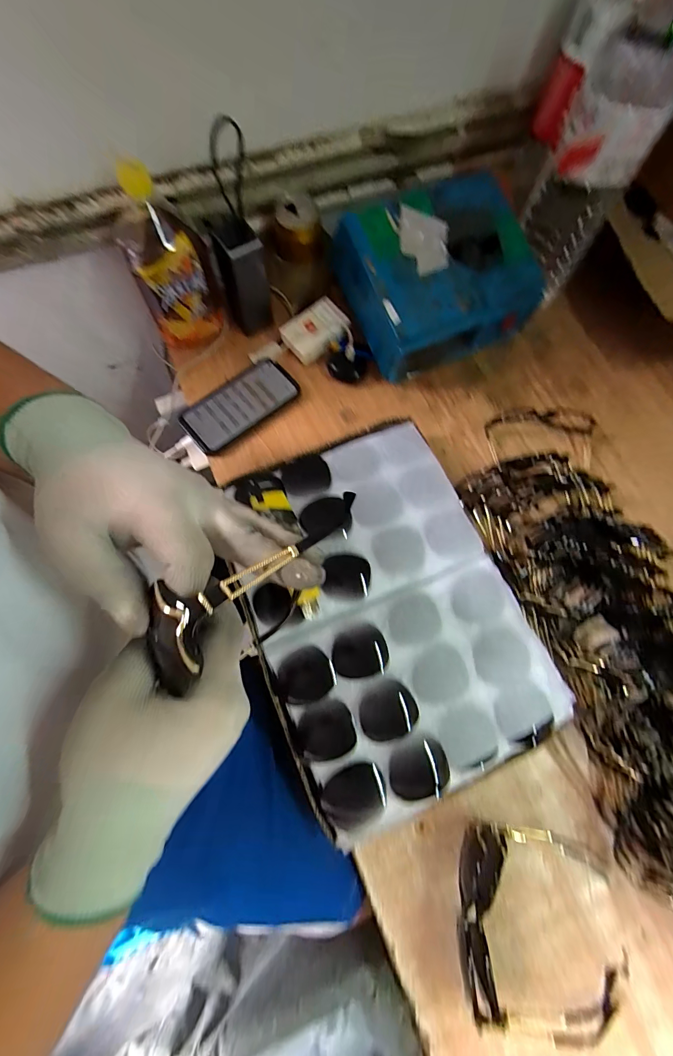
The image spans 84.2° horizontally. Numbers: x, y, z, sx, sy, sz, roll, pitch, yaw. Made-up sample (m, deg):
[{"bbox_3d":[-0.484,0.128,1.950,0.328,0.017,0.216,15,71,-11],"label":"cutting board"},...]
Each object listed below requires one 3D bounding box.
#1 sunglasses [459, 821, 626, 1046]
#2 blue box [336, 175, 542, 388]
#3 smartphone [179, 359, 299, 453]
[{"bbox_3d":[0.199,0.376,0.353,0.174,0.045,0.159,6,73,0],"label":"sunglasses"},{"bbox_3d":[0.136,-0.343,0.524,0.234,0.125,0.195,-25,75,-9],"label":"blue box"},{"bbox_3d":[-0.135,-0.173,0.524,0.162,0.011,0.072,-37,78,-11],"label":"smartphone"}]

